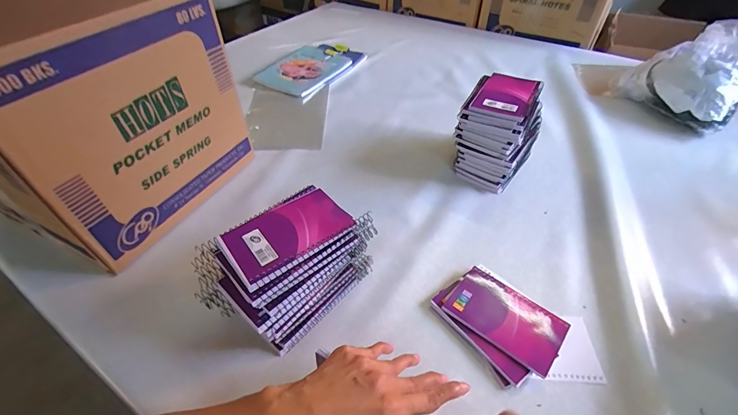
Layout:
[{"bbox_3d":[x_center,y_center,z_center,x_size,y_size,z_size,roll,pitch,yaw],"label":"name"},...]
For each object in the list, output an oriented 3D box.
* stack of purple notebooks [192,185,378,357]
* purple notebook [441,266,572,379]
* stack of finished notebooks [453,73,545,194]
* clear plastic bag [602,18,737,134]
[{"bbox_3d":[-0.093,0.070,0.418,0.109,0.121,0.183,34,55,30],"label":"stack of purple notebooks"},{"bbox_3d":[0.167,0.131,0.422,0.128,0.011,0.080,31,59,27],"label":"purple notebook"},{"bbox_3d":[0.221,-0.129,0.594,0.112,0.139,0.132,23,50,22],"label":"stack of finished notebooks"},{"bbox_3d":[0.690,-0.296,0.743,0.208,0.150,0.233,-27,50,-24],"label":"clear plastic bag"}]

